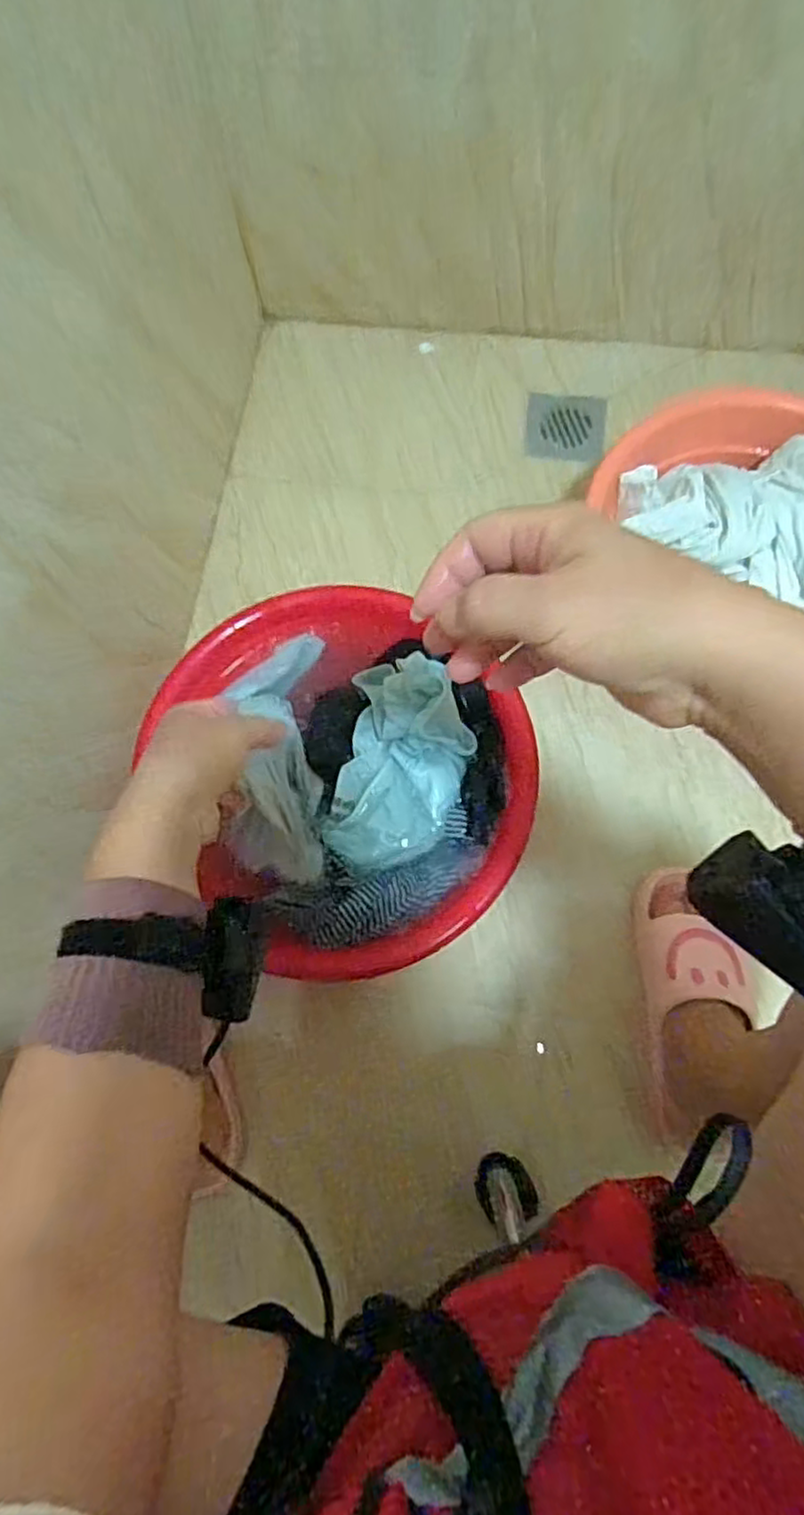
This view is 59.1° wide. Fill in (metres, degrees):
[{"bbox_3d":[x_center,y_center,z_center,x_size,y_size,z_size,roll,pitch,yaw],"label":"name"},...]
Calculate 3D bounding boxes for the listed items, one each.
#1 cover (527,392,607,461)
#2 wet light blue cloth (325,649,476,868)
[{"bbox_3d":[0.209,-0.421,0.903,0.099,0.009,0.104,7,74,4],"label":"cover"},{"bbox_3d":[0.001,0.006,0.650,0.114,0.054,0.186,10,74,4],"label":"wet light blue cloth"}]

